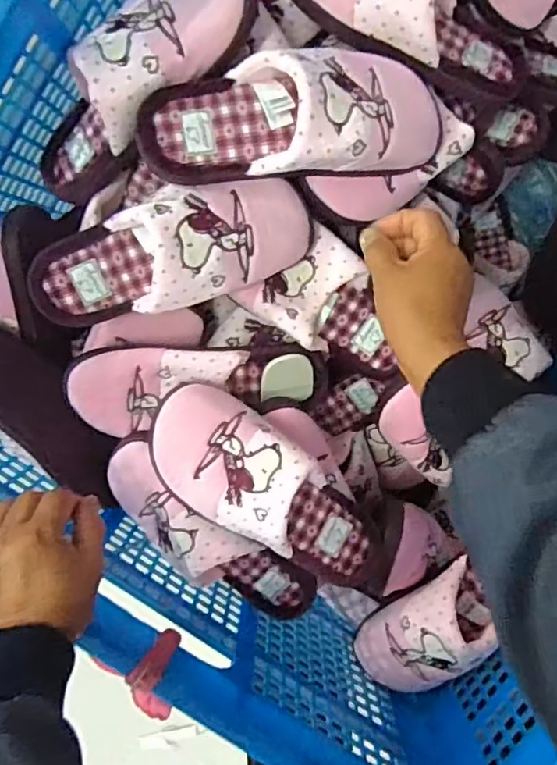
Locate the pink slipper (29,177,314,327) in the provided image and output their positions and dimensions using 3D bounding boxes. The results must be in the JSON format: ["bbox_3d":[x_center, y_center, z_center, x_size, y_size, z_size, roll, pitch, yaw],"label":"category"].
[{"bbox_3d":[-0.094,-0.112,0.498,0.249,0.070,0.094,-17,98,3],"label":"pink slipper"}]

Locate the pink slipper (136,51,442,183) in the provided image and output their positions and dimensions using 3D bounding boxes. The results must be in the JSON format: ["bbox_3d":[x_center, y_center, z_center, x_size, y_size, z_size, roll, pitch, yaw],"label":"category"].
[{"bbox_3d":[0.012,-0.210,0.463,0.237,0.069,0.089,-5,99,2],"label":"pink slipper"}]

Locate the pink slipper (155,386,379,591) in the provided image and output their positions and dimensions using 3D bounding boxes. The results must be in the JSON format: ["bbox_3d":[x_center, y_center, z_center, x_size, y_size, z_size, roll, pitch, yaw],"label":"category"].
[{"bbox_3d":[-0.006,0.098,0.542,0.253,0.092,0.107,33,98,-4],"label":"pink slipper"}]

